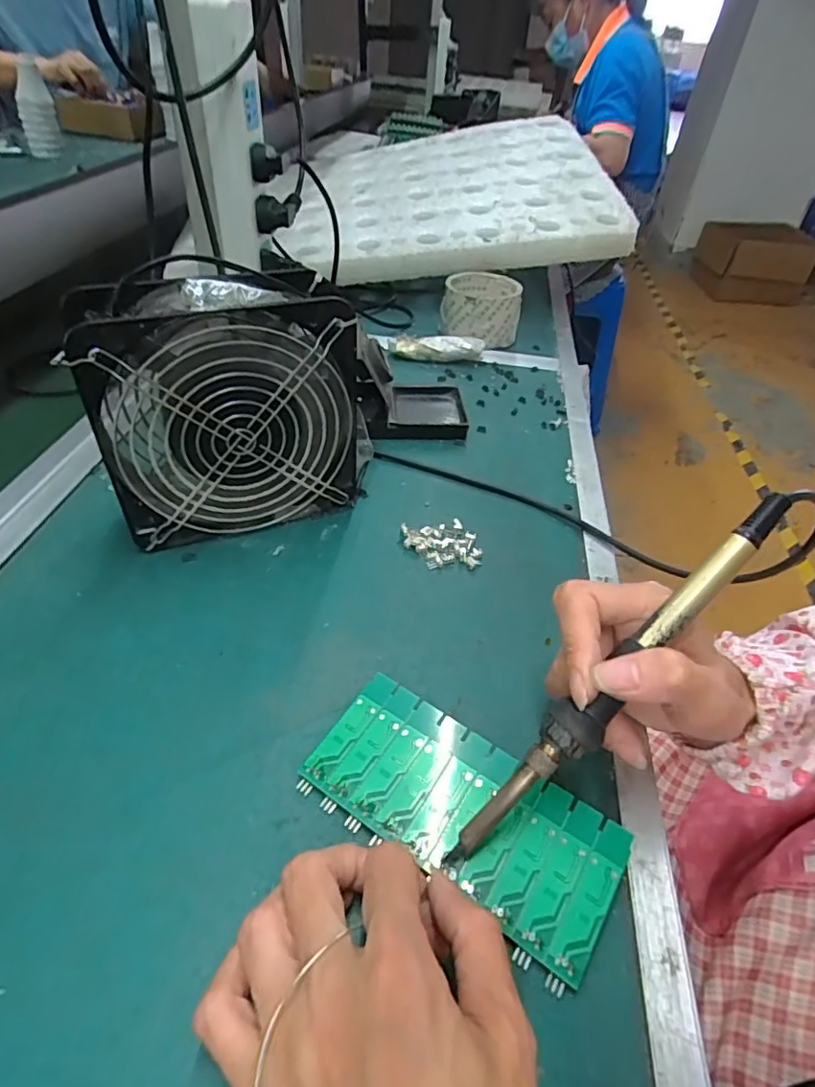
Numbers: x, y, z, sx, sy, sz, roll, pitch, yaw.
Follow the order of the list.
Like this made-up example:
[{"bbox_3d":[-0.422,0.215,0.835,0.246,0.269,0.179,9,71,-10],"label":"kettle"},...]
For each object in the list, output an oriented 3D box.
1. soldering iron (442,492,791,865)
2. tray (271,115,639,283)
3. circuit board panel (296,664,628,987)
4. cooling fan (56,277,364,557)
[{"bbox_3d":[0.087,0.057,0.233,0.202,0.017,0.019,-47,58,-2],"label":"soldering iron"},{"bbox_3d":[0.048,-0.473,0.748,0.412,0.052,0.388,-7,54,1],"label":"tray"},{"bbox_3d":[0.024,0.117,0.253,0.138,0.008,0.061,28,48,23],"label":"circuit board panel"},{"bbox_3d":[-0.106,-0.080,0.349,0.154,0.153,0.049,-14,47,-19],"label":"cooling fan"}]

